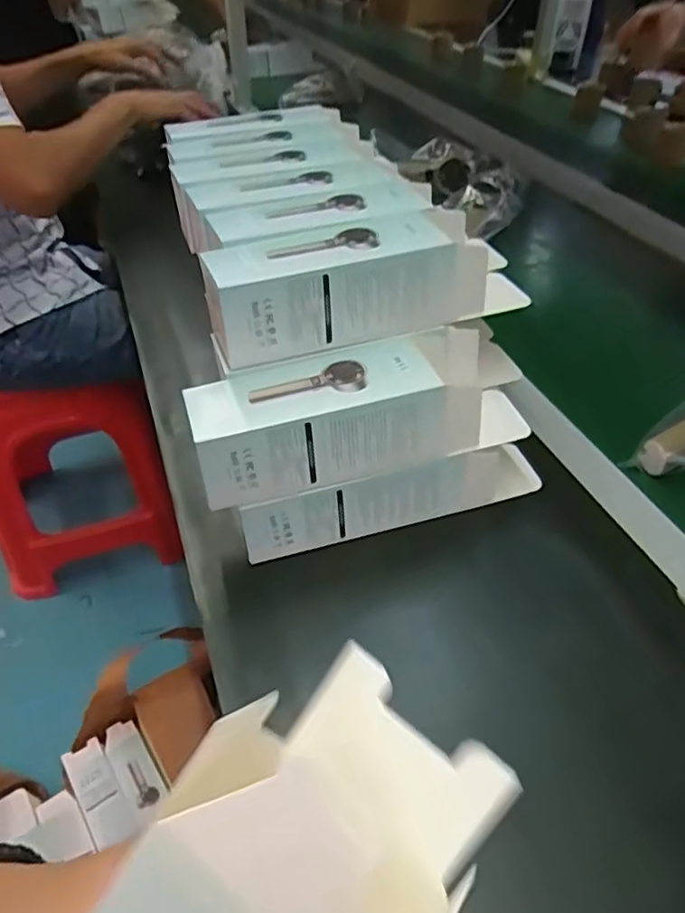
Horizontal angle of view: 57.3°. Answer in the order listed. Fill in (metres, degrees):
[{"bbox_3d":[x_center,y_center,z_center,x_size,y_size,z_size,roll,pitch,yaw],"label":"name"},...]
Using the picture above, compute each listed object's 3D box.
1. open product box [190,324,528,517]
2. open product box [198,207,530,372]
[{"bbox_3d":[0.022,-0.032,0.428,0.246,0.061,0.074,-14,42,-15],"label":"open product box"},{"bbox_3d":[0.016,-0.124,0.438,0.224,0.064,0.063,-14,42,-16],"label":"open product box"}]

